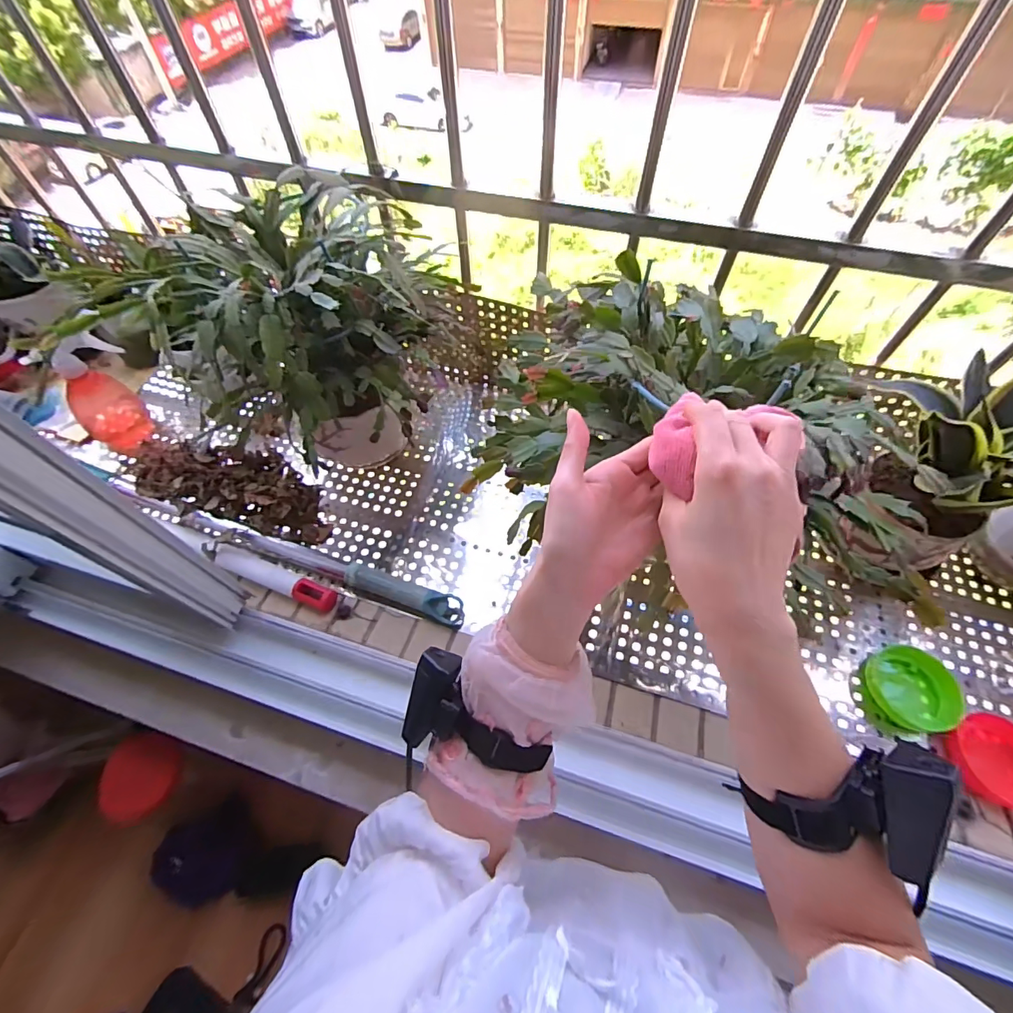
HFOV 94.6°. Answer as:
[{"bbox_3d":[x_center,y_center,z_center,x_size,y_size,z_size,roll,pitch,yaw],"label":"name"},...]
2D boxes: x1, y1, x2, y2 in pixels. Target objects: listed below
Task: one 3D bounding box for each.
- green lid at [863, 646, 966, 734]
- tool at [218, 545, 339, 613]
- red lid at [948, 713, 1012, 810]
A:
[{"bbox_3d":[0.462,0.209,0.533,0.102,0.017,0.088,-15,59,-7],"label":"green lid"},{"bbox_3d":[-0.294,0.090,0.604,0.168,0.030,0.040,20,57,13],"label":"tool"},{"bbox_3d":[0.520,0.266,0.493,0.092,0.015,0.087,0,55,0],"label":"red lid"}]

